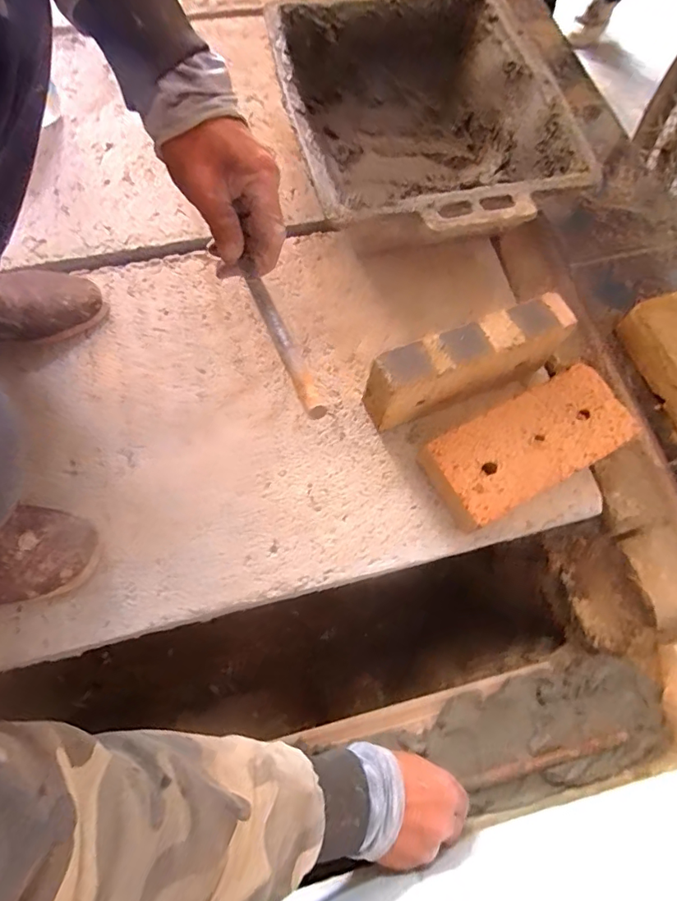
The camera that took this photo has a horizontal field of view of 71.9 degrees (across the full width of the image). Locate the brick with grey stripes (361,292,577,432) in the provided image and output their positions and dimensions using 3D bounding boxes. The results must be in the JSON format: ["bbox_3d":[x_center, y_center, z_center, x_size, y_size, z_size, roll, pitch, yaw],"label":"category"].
[{"bbox_3d":[0.145,-0.097,0.545,0.229,0.106,0.057,-22,72,-9],"label":"brick with grey stripes"}]

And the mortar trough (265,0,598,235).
[{"bbox_3d":[0.105,-0.449,0.658,0.340,0.133,0.468,-13,71,-6],"label":"mortar trough"}]

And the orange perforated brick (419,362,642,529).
[{"bbox_3d":[0.219,-0.006,0.543,0.232,0.051,0.107,-29,74,-11],"label":"orange perforated brick"}]

